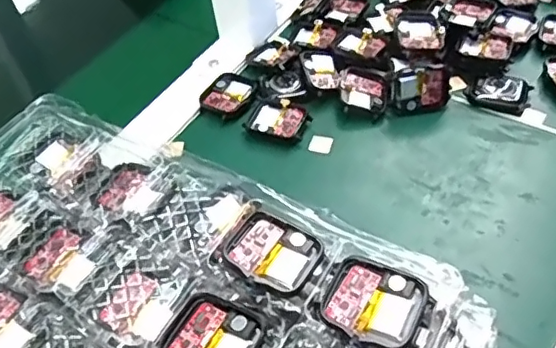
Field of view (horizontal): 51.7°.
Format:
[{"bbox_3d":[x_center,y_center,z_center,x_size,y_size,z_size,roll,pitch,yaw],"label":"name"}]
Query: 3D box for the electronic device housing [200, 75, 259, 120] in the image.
[{"bbox_3d":[-0.039,-0.066,0.469,0.039,0.006,0.043,24,56,24],"label":"electronic device housing"}]

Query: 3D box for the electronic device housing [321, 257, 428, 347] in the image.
[{"bbox_3d":[0.043,0.058,0.259,0.041,0.008,0.035,21,55,22],"label":"electronic device housing"}]

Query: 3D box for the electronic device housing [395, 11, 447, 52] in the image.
[{"bbox_3d":[0.116,-0.111,0.473,0.038,0.020,0.049,1,50,7],"label":"electronic device housing"}]

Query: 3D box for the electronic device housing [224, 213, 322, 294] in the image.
[{"bbox_3d":[-0.002,0.038,0.280,0.042,0.009,0.035,21,55,22],"label":"electronic device housing"}]

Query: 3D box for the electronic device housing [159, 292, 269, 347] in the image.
[{"bbox_3d":[-0.030,0.074,0.258,0.043,0.010,0.038,21,55,22],"label":"electronic device housing"}]

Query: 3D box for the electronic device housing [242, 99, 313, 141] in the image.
[{"bbox_3d":[0.000,-0.043,0.444,0.045,0.006,0.035,12,52,16],"label":"electronic device housing"}]

